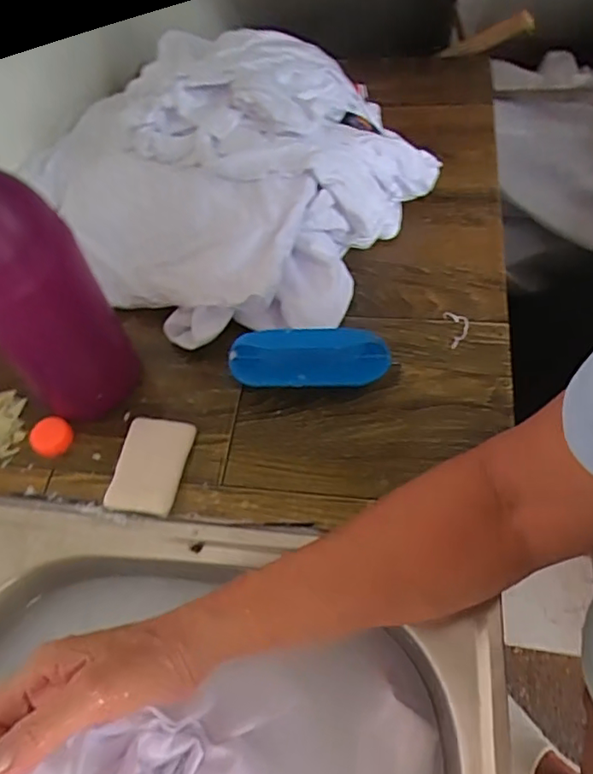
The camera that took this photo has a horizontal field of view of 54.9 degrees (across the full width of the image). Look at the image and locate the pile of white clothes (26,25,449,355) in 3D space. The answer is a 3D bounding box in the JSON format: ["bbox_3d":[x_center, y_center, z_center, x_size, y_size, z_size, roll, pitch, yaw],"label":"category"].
[{"bbox_3d":[-0.093,-0.208,0.546,0.355,0.125,0.276,26,61,23],"label":"pile of white clothes"}]

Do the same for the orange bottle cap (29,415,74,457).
[{"bbox_3d":[-0.200,0.040,0.465,0.033,0.012,0.031,-3,54,4],"label":"orange bottle cap"}]

